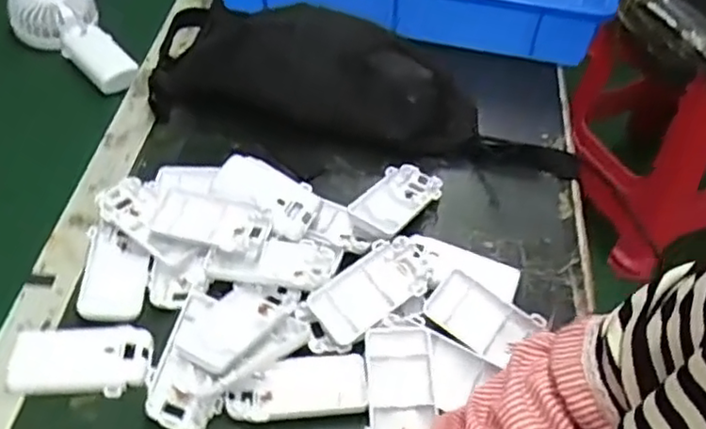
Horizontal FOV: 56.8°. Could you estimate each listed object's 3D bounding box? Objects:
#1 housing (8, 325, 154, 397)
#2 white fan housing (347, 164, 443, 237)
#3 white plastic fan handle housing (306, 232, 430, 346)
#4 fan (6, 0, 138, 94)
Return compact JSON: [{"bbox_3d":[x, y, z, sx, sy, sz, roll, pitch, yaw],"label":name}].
[{"bbox_3d":[-0.193,0.100,0.458,0.098,0.015,0.048,2,50,0],"label":"housing"},{"bbox_3d":[0.039,-0.014,0.555,0.049,0.017,0.096,28,38,20],"label":"white fan housing"},{"bbox_3d":[0.018,0.052,0.485,0.100,0.019,0.047,-30,57,-24],"label":"white plastic fan handle housing"},{"bbox_3d":[-0.294,-0.194,0.712,0.172,0.050,0.085,44,59,8],"label":"fan"}]

